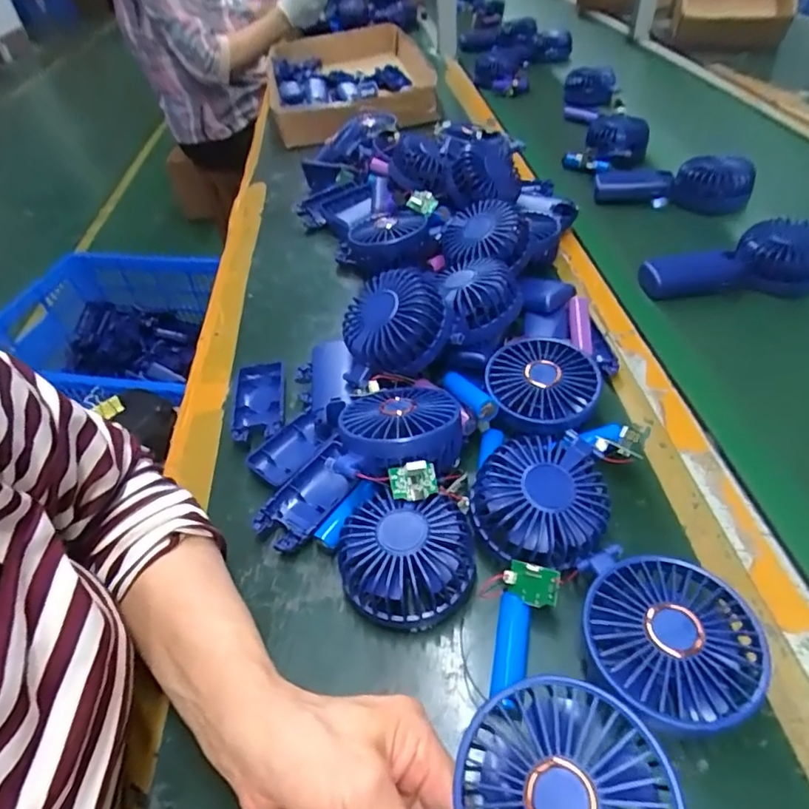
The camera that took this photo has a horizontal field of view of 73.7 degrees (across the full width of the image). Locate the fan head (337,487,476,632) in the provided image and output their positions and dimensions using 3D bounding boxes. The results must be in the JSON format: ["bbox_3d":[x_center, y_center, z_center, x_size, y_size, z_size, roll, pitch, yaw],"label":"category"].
[{"bbox_3d":[0.001,0.099,0.345,0.084,0.047,0.075,4,46,11],"label":"fan head"}]

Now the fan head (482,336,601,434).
[{"bbox_3d":[0.107,-0.011,0.428,0.086,0.041,0.090,14,49,21],"label":"fan head"}]

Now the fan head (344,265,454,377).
[{"bbox_3d":[-0.009,-0.067,0.427,0.083,0.035,0.080,39,85,26],"label":"fan head"}]

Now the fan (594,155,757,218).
[{"bbox_3d":[0.327,-0.271,0.661,0.171,0.056,0.036,16,49,22],"label":"fan"}]

